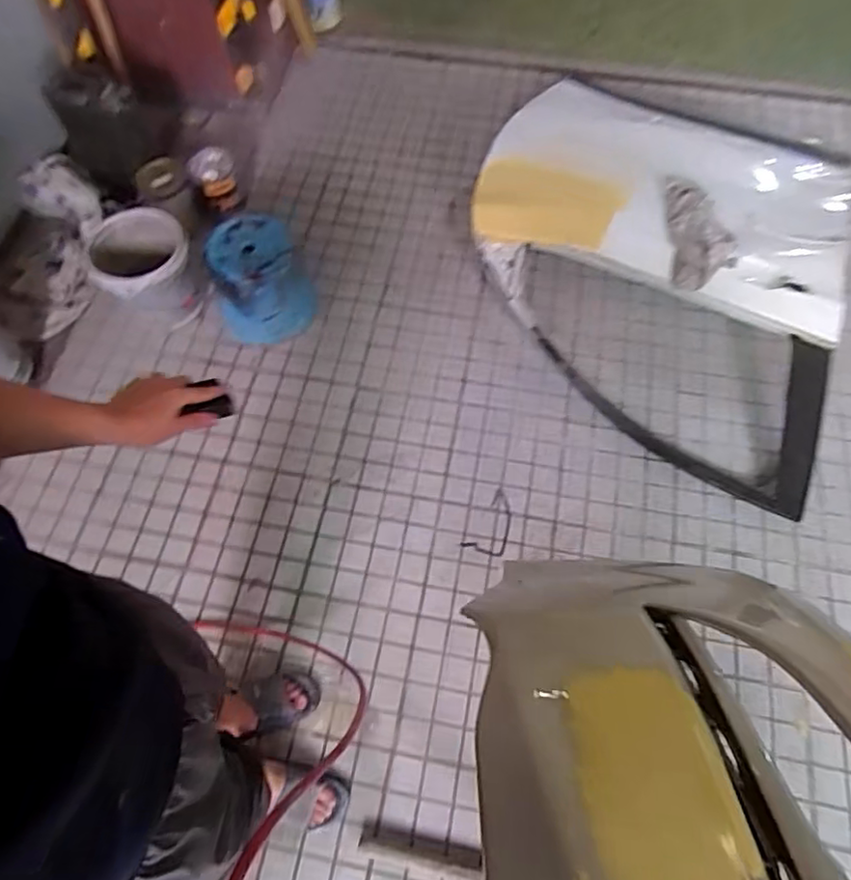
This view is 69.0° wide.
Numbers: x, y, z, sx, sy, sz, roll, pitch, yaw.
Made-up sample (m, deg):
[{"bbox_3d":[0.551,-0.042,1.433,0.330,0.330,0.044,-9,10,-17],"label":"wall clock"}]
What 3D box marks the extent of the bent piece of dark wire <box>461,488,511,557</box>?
[{"bbox_3d":[0.186,0.229,1.624,0.101,0.010,0.186,33,70,13],"label":"bent piece of dark wire"}]

